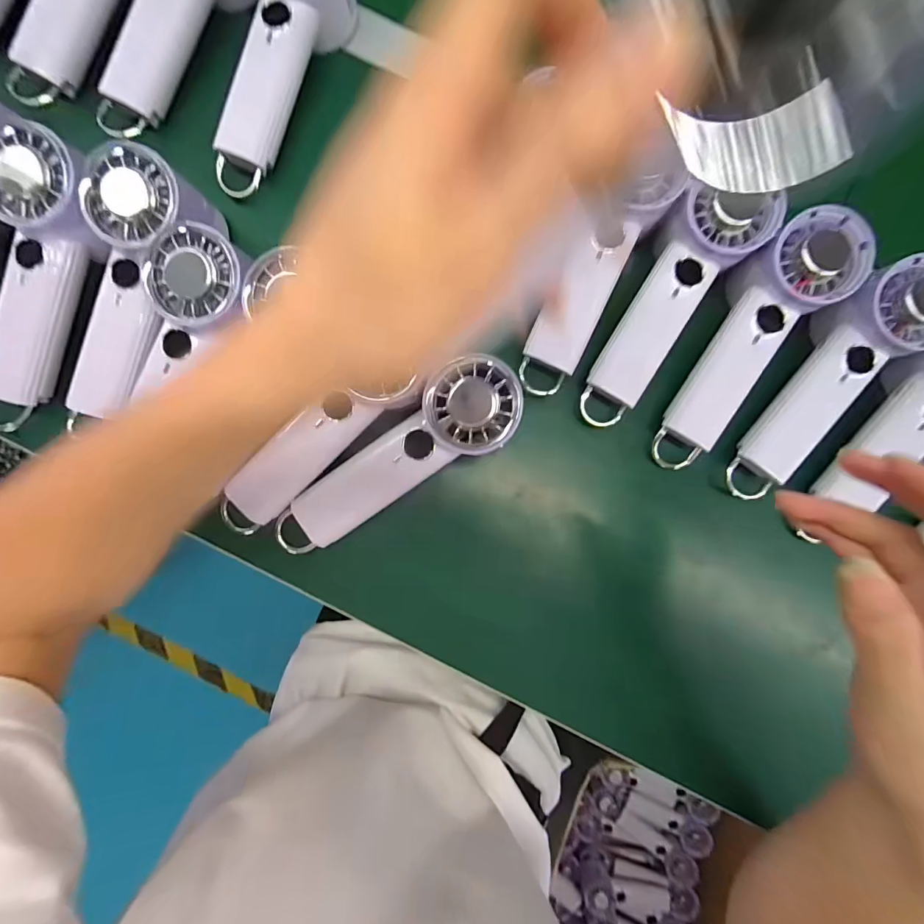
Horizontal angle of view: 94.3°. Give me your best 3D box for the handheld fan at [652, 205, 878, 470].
[{"bbox_3d":[0.207,-0.090,0.306,0.065,0.029,0.176,29,107,0],"label":"handheld fan"}]

